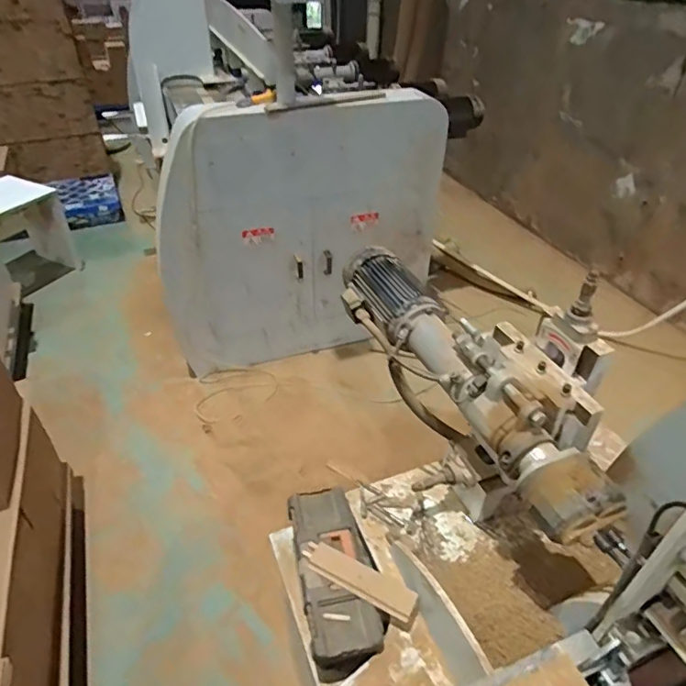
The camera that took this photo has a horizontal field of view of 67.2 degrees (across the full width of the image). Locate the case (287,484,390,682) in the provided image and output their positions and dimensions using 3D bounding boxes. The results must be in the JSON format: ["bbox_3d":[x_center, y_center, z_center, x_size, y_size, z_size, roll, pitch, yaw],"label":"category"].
[{"bbox_3d":[-0.011,0.383,0.858,0.132,0.075,0.281,-7,40,-9],"label":"case"}]

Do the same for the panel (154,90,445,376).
[{"bbox_3d":[-0.150,-0.359,1.916,1.014,0.976,0.156,-13,41,-16],"label":"panel"}]

